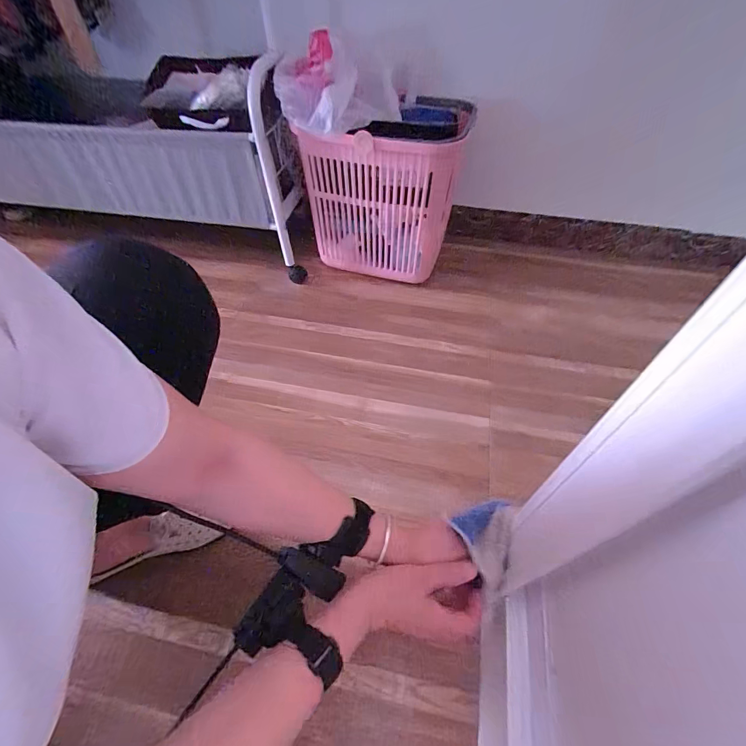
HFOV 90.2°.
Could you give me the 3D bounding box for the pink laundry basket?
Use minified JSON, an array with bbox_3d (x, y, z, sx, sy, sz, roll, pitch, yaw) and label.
[{"bbox_3d":[0.034,-0.438,0.905,0.327,0.343,0.299,12,52,11],"label":"pink laundry basket"}]

